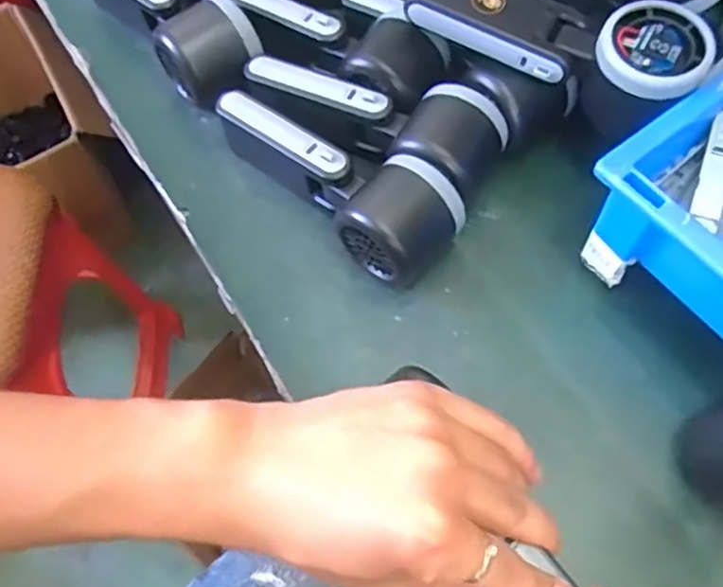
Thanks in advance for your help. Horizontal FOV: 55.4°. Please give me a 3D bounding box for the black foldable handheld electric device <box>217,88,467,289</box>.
[{"bbox_3d":[-0.018,-0.074,0.417,0.166,0.052,0.061,40,72,18],"label":"black foldable handheld electric device"}]

